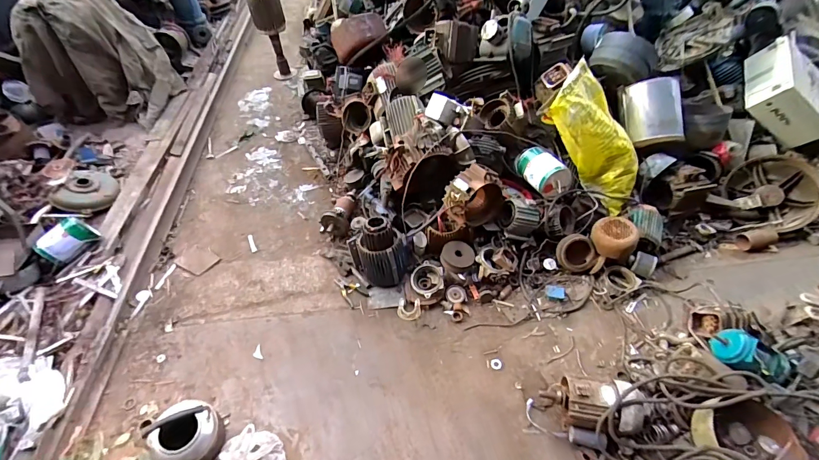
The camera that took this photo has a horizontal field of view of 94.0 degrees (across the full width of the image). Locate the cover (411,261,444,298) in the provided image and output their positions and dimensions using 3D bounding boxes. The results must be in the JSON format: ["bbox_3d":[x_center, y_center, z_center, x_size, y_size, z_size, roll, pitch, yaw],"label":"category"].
[{"bbox_3d":[0.086,0.231,1.755,0.148,0.043,0.161,-44,54,-14],"label":"cover"}]

